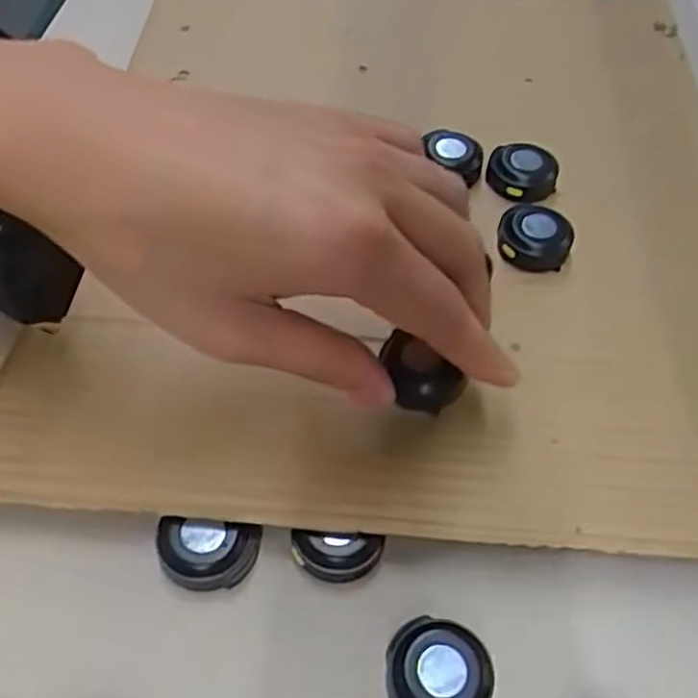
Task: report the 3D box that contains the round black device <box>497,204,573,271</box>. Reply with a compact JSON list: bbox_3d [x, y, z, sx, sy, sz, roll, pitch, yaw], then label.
[{"bbox_3d":[0.077,-0.046,0.307,0.030,0.013,0.025,14,56,10],"label":"round black device"}]

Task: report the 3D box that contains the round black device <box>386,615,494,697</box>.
[{"bbox_3d":[0.026,0.092,0.209,0.029,0.008,0.028,0,54,0],"label":"round black device"}]

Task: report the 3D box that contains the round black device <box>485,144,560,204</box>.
[{"bbox_3d":[0.079,-0.078,0.330,0.026,0.017,0.026,0,54,0],"label":"round black device"}]

